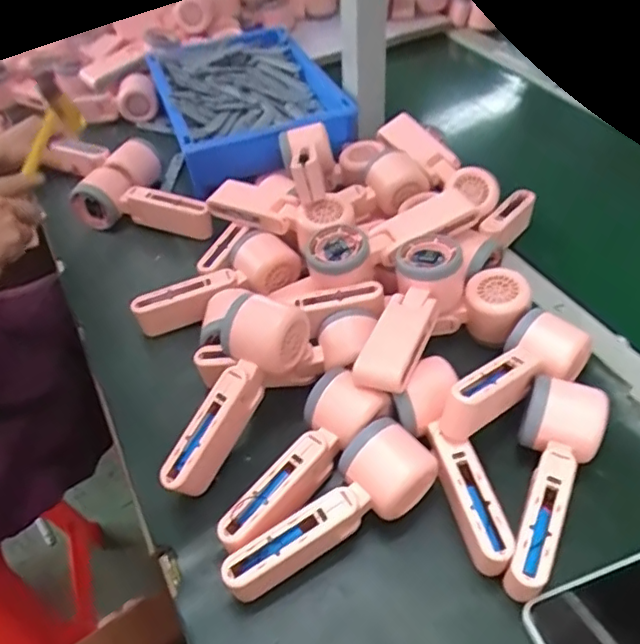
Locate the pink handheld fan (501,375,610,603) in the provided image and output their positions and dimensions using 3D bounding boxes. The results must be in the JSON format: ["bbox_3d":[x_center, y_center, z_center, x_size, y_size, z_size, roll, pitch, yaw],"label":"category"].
[{"bbox_3d":[0.164,0.115,0.425,0.056,0.053,0.149,16,50,18],"label":"pink handheld fan"}]

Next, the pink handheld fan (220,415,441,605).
[{"bbox_3d":[0.005,0.134,0.420,0.160,0.048,0.051,-29,52,-22],"label":"pink handheld fan"}]

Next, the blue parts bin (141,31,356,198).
[{"bbox_3d":[-0.093,-0.288,0.784,0.216,0.079,0.287,-17,48,-12],"label":"blue parts bin"}]

